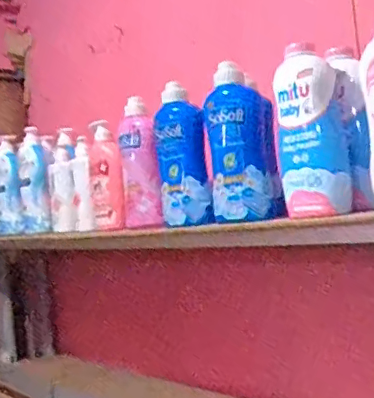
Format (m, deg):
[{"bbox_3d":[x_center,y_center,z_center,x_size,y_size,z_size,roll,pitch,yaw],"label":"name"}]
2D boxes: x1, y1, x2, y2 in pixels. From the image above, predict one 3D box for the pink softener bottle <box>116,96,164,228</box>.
[{"bbox_3d":[-0.088,-0.064,1.002,0.058,0.224,0.066,-4,-3,-15],"label":"pink softener bottle"}]

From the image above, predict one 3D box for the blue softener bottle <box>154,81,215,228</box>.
[{"bbox_3d":[-0.009,-0.074,0.904,0.060,0.240,0.099,-2,-4,-38],"label":"blue softener bottle"}]

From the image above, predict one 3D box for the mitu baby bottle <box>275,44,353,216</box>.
[{"bbox_3d":[0.154,-0.087,0.697,0.077,0.215,0.046,-6,-3,15],"label":"mitu baby bottle"}]

